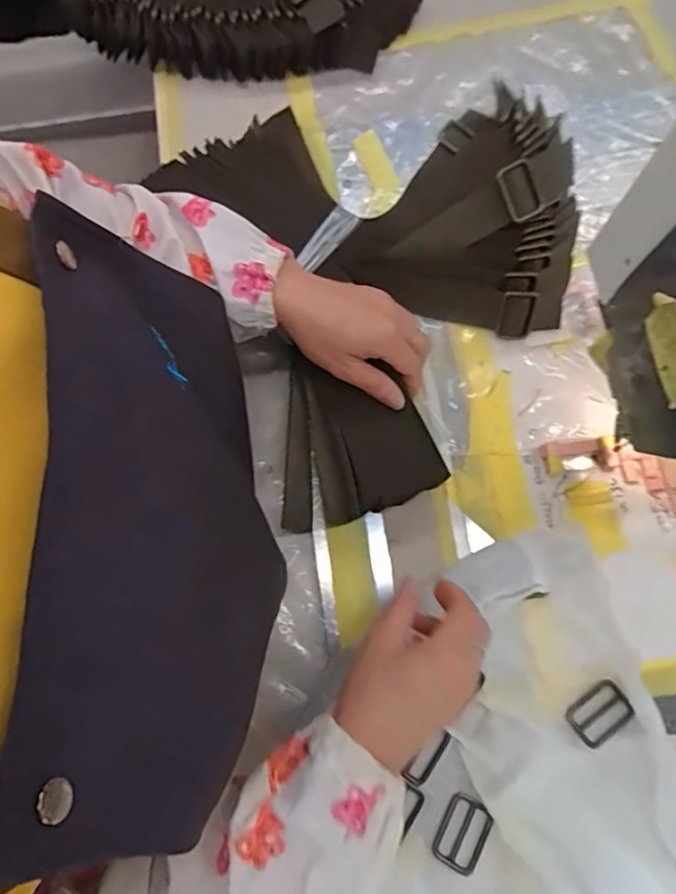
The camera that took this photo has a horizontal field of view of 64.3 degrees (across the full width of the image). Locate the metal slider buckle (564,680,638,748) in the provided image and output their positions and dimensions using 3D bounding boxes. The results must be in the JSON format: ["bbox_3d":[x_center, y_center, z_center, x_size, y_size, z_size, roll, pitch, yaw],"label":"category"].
[{"bbox_3d":[0.186,0.189,0.380,0.043,0.007,0.030,-38,78,-9],"label":"metal slider buckle"}]

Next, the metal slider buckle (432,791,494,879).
[{"bbox_3d":[0.084,0.261,0.362,0.029,0.006,0.044,23,74,21],"label":"metal slider buckle"}]

